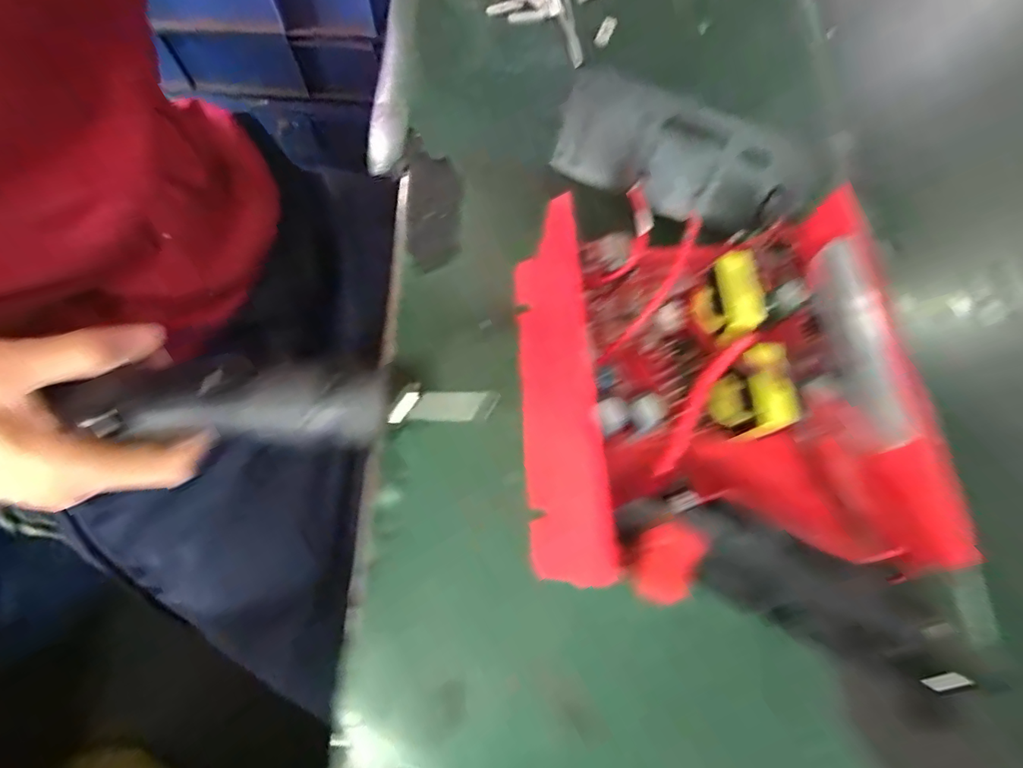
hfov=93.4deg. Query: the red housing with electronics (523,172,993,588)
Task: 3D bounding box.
[{"bbox_3d":[0.082,0.004,0.217,0.154,0.067,0.184,1,72,-3],"label":"red housing with electronics"}]

